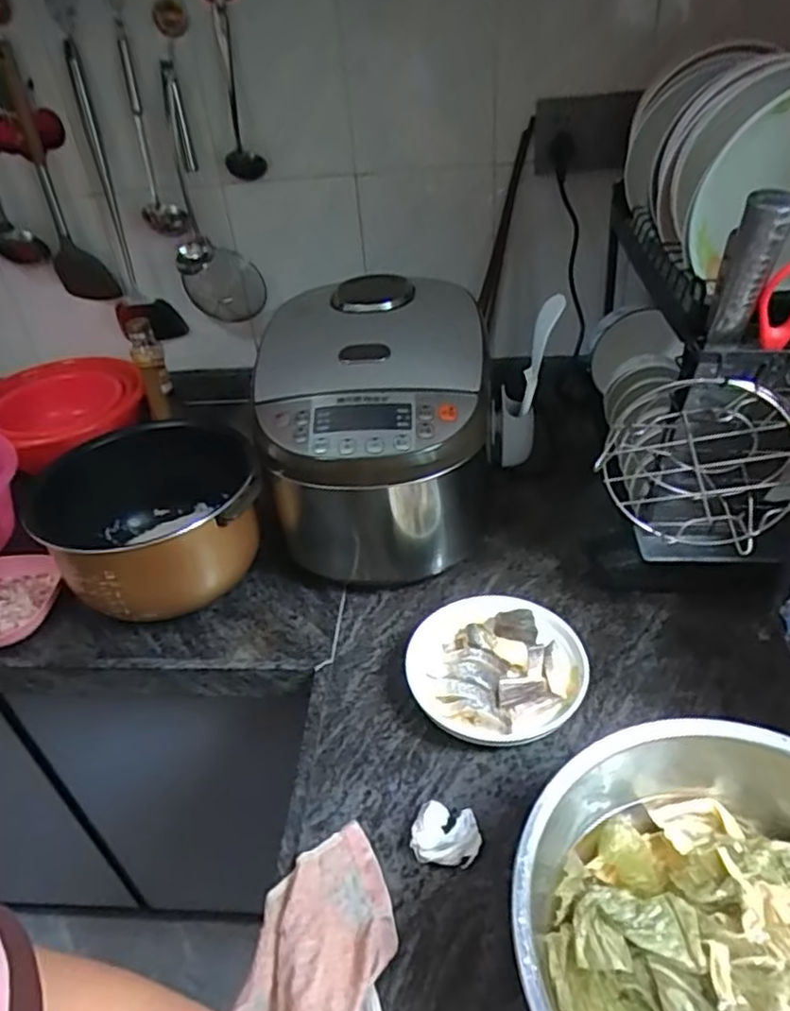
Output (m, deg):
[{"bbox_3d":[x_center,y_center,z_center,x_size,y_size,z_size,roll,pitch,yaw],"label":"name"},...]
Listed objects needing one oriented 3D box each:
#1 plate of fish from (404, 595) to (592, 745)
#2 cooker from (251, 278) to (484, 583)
[{"bbox_3d":[0.099,0.159,0.665,0.164,0.037,0.153,-4,36,3],"label":"plate of fish"},{"bbox_3d":[-0.019,-0.080,0.798,0.243,0.274,0.281,1,37,9],"label":"cooker"}]

